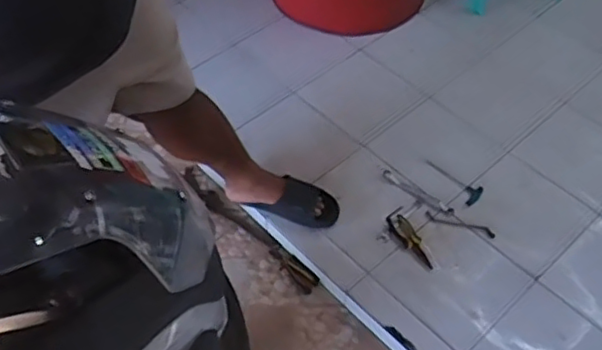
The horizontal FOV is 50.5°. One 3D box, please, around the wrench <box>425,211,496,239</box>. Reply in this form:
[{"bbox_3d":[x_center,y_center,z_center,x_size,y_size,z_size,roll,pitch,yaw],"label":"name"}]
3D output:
[{"bbox_3d":[0.441,0.139,1.773,0.192,0.016,0.028,14,52,13],"label":"wrench"}]

